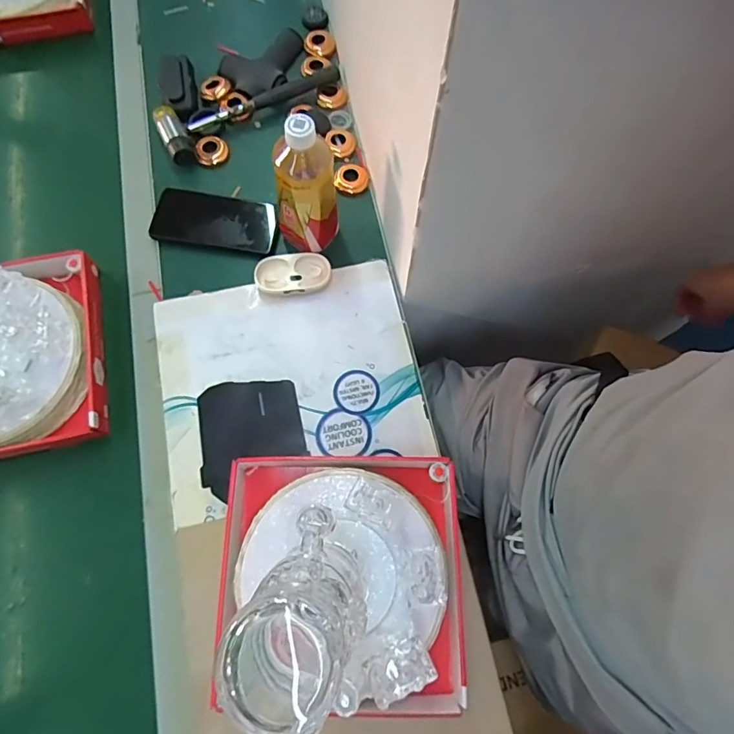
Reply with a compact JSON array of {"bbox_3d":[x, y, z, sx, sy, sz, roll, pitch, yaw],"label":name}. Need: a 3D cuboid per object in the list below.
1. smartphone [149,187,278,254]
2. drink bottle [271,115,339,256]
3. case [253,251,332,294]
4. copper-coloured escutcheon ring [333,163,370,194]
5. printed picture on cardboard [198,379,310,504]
[{"bbox_3d":[-0.205,-0.199,0.645,0.162,0.011,0.082,9,72,2],"label":"smartphone"},{"bbox_3d":[-0.073,-0.205,0.559,0.071,0.181,0.059,-5,72,-2],"label":"drink bottle"},{"bbox_3d":[-0.096,-0.119,0.620,0.095,0.017,0.054,-7,73,-3],"label":"case"},{"bbox_3d":[-0.021,-0.267,0.679,0.047,0.018,0.045,0,72,-1],"label":"copper-coloured escutcheon ring"},{"bbox_3d":[-0.138,0.076,0.569,0.119,0.006,0.124,-14,73,-5],"label":"printed picture on cardboard"}]

